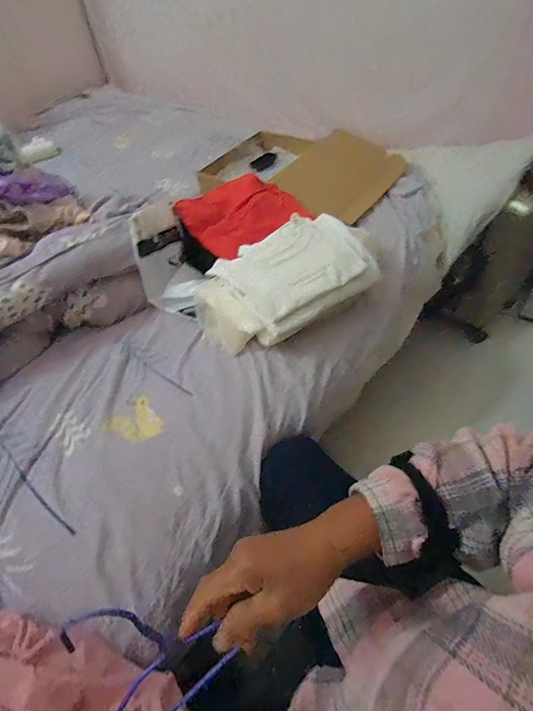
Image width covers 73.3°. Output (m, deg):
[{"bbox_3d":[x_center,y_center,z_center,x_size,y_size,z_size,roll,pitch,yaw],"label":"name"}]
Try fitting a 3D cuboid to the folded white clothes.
[{"bbox_3d":[0.048,-0.172,0.789,0.408,0.106,0.262,-29,53,-17],"label":"folded white clothes"}]

